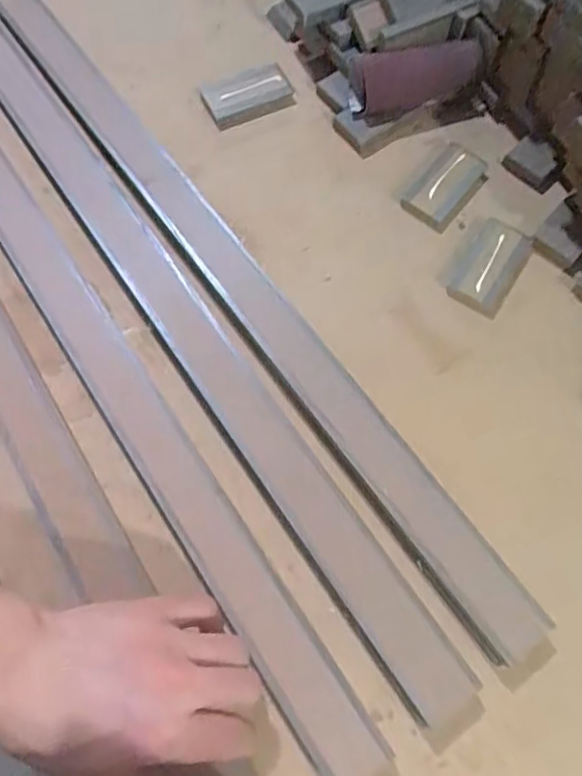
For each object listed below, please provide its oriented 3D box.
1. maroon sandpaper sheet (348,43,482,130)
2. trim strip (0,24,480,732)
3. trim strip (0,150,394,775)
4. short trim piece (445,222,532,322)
[{"bbox_3d":[0.110,-0.282,0.496,0.118,0.035,0.051,-17,70,-8],"label":"maroon sandpaper sheet"},{"bbox_3d":[-0.097,-0.074,0.427,0.049,0.023,0.689,-32,73,-12],"label":"trim strip"},{"bbox_3d":[-0.157,-0.040,0.411,0.043,0.029,0.685,-32,73,-13],"label":"trim strip"},{"bbox_3d":[0.167,-0.101,0.451,0.045,0.008,0.085,30,71,10],"label":"short trim piece"}]

